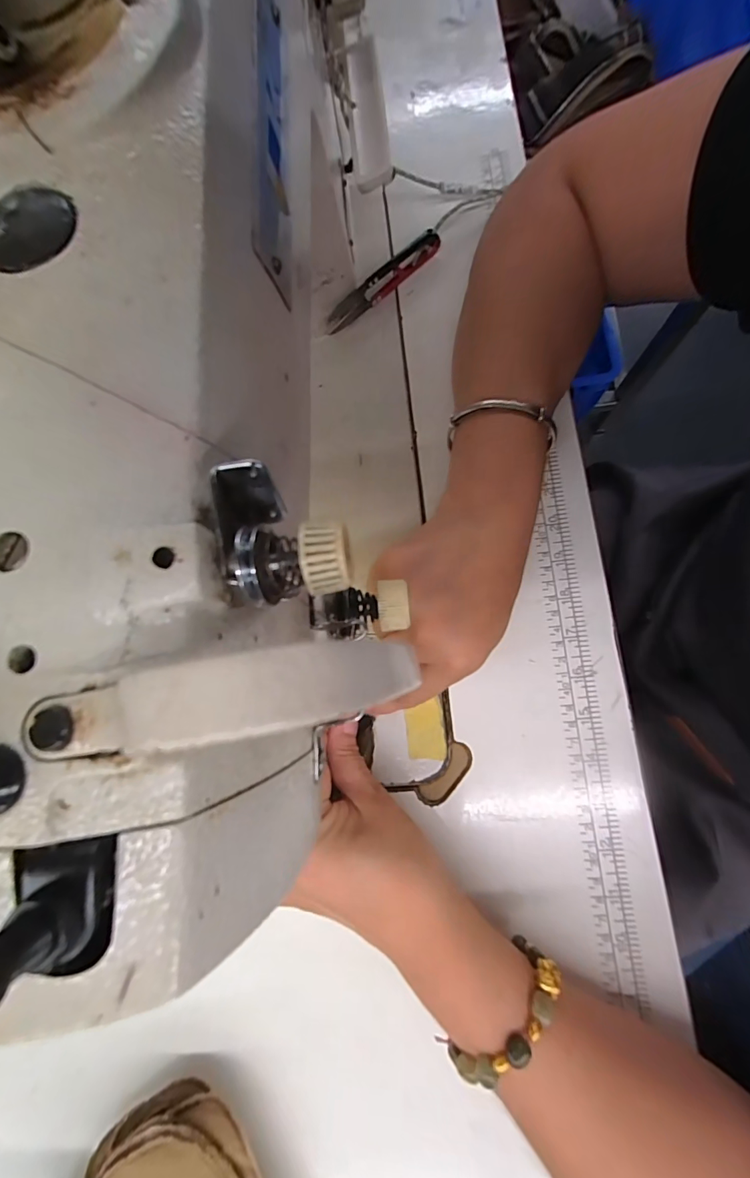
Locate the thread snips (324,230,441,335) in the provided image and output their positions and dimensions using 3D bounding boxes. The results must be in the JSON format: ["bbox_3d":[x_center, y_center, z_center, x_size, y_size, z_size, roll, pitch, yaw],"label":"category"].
[{"bbox_3d":[0.004,-0.230,0.325,0.104,0.021,0.012,-39,79,-1],"label":"thread snips"}]

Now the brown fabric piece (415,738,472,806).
[{"bbox_3d":[0.045,0.119,0.278,0.019,0.004,0.044,39,87,11],"label":"brown fabric piece"}]

